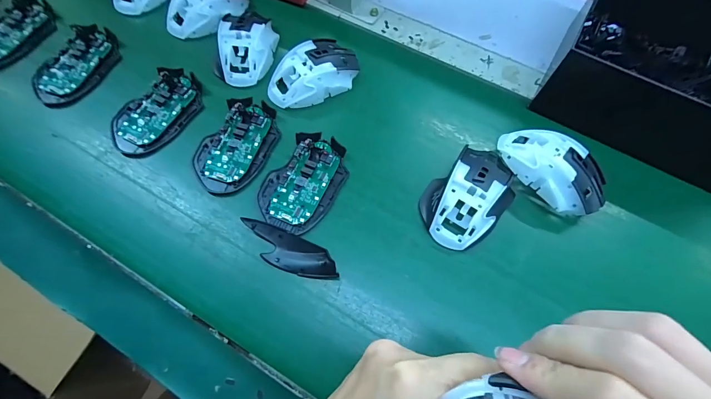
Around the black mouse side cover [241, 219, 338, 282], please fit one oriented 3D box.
[{"bbox_3d":[-0.062,0.049,0.315,0.098,0.015,0.033,22,66,7],"label":"black mouse side cover"}]

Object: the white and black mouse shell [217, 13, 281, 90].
[{"bbox_3d":[-0.133,-0.188,0.406,0.061,0.030,0.096,4,66,-1],"label":"white and black mouse shell"}]

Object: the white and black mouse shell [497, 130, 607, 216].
[{"bbox_3d":[0.201,-0.031,0.348,0.111,0.046,0.067,39,70,14],"label":"white and black mouse shell"}]

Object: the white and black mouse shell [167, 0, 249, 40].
[{"bbox_3d":[-0.195,-0.259,0.437,0.073,0.028,0.116,35,69,12],"label":"white and black mouse shell"}]

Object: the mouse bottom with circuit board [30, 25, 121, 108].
[{"bbox_3d":[-0.327,-0.160,0.395,0.065,0.014,0.114,18,66,5],"label":"mouse bottom with circuit board"}]

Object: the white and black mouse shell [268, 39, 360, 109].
[{"bbox_3d":[-0.048,-0.151,0.396,0.113,0.034,0.061,-38,73,-18],"label":"white and black mouse shell"}]

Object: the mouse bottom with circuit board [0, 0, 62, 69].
[{"bbox_3d":[-0.417,-0.203,0.411,0.066,0.014,0.115,18,66,5],"label":"mouse bottom with circuit board"}]

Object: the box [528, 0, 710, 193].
[{"bbox_3d":[0.356,-0.142,0.379,0.226,0.090,0.195,30,68,11],"label":"box"}]

